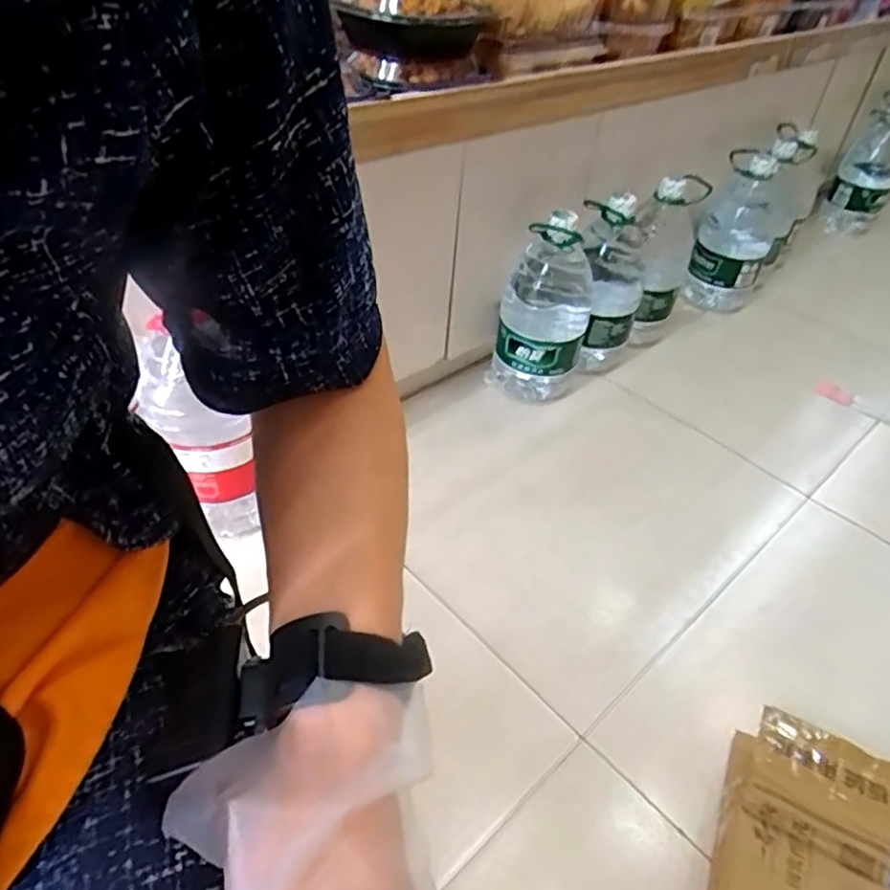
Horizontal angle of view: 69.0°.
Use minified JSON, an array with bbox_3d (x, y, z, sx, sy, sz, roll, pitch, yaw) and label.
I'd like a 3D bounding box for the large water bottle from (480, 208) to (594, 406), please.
[{"bbox_3d":[0.177,-0.237,1.173,0.162,0.348,0.167,13,42,9],"label":"large water bottle"}]

